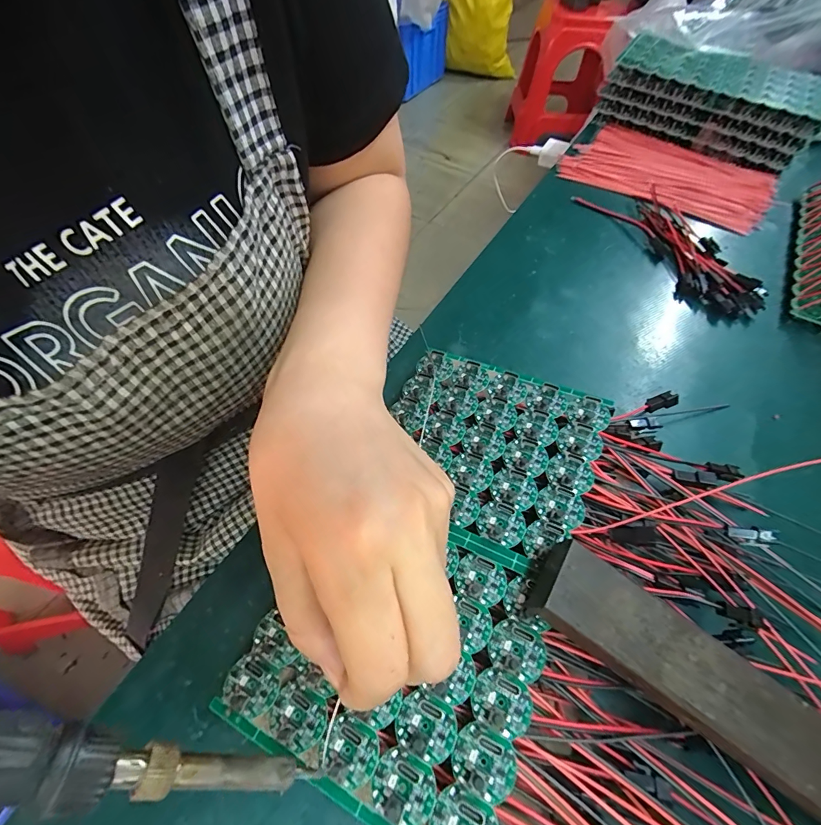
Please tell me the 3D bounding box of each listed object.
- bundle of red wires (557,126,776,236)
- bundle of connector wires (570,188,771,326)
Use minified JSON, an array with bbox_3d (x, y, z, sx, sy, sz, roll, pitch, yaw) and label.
[{"bbox_3d":[0.254,-0.233,0.401,0.185,0.012,0.117,31,61,15],"label":"bundle of red wires"},{"bbox_3d":[0.216,-0.138,0.337,0.063,0.018,0.164,-17,60,-14],"label":"bundle of connector wires"}]

